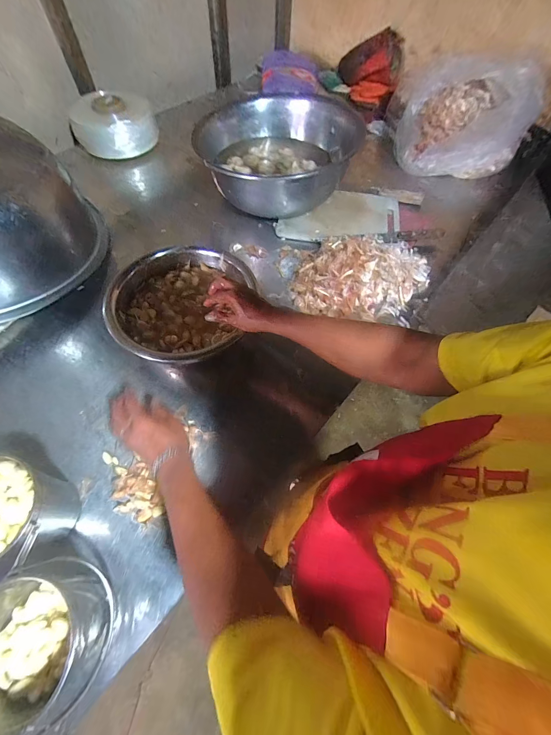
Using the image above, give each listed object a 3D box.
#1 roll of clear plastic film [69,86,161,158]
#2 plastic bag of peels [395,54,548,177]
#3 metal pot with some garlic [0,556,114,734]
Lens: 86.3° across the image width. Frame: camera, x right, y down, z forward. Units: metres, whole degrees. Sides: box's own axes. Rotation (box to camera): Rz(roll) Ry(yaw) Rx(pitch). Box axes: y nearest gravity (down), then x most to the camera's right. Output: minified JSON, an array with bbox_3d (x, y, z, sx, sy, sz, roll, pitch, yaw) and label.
[{"bbox_3d":[-0.508,-0.788,0.942,0.237,0.107,0.225,-1,61,-3],"label":"roll of clear plastic film"},{"bbox_3d":[0.611,-0.818,0.964,0.394,0.204,0.390,33,65,14],"label":"plastic bag of peels"},{"bbox_3d":[-0.283,0.335,0.358,0.137,0.137,0.148,1,61,-2],"label":"metal pot with some garlic"}]

